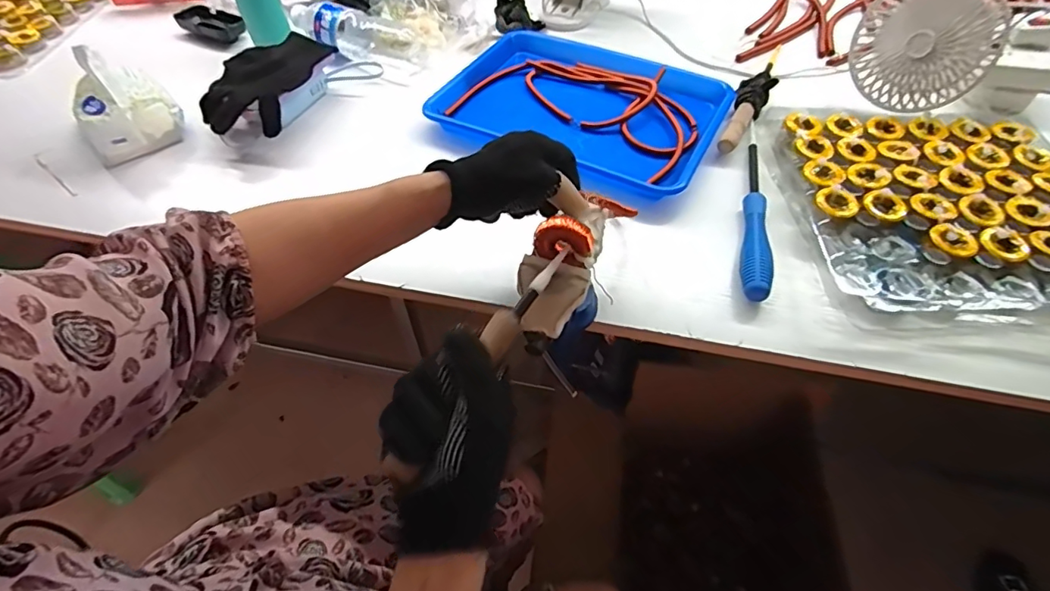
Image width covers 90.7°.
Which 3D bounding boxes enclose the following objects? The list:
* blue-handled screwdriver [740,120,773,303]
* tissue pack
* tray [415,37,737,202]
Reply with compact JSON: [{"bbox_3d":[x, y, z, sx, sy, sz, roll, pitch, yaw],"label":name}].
[{"bbox_3d":[0.245,-0.098,0.548,0.027,0.022,0.263,13,53,11],"label":"blue-handled screwdriver"},{"bbox_3d":[-0.477,-0.236,0.609,0.097,0.096,0.112,-29,57,-21],"label":"tissue pack"},{"bbox_3d":[0.072,-0.242,0.660,0.335,0.027,0.243,27,56,20],"label":"tray"}]

